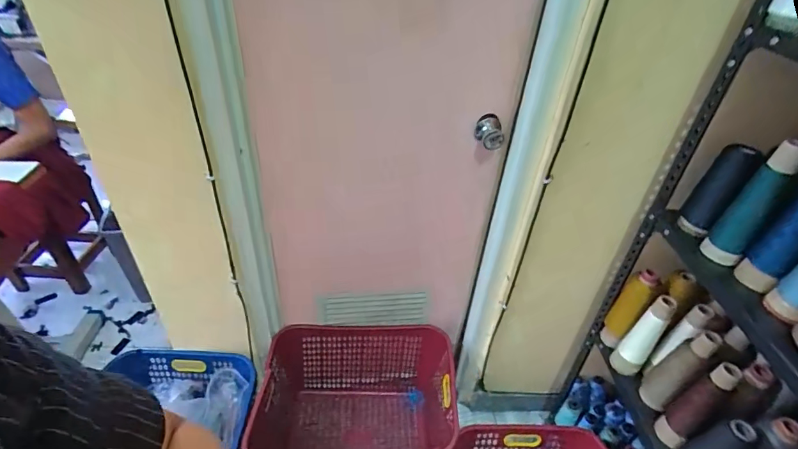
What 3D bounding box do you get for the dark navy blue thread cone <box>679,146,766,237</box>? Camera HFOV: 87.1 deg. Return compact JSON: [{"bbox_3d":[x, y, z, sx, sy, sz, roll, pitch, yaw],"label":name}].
[{"bbox_3d":[0.591,-0.061,0.783,0.066,0.170,0.054,32,45,31],"label":"dark navy blue thread cone"}]

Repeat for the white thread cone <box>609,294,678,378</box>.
[{"bbox_3d":[0.537,0.250,0.924,0.058,0.223,0.053,7,38,3],"label":"white thread cone"}]

